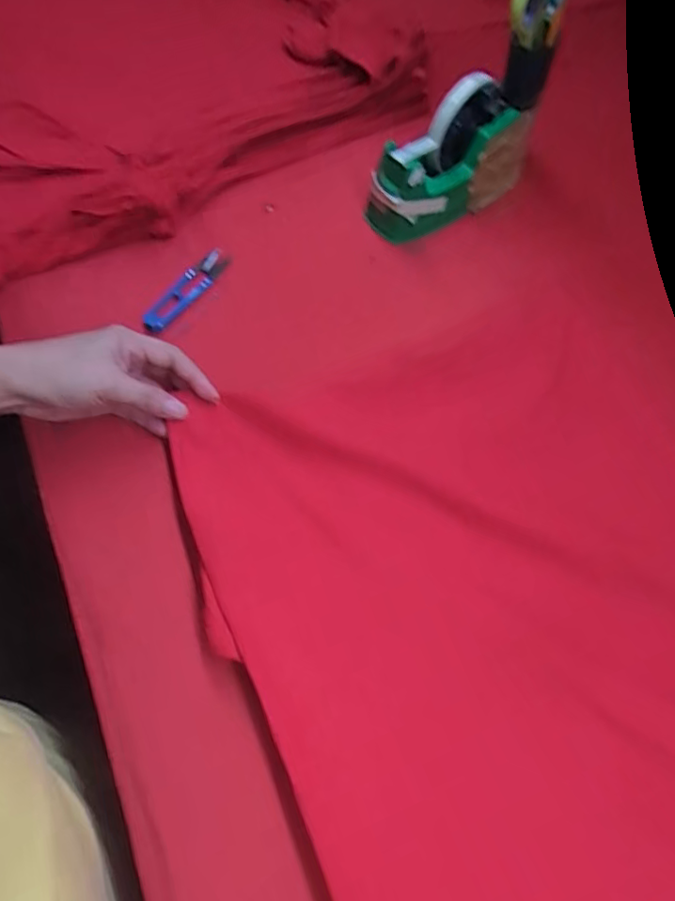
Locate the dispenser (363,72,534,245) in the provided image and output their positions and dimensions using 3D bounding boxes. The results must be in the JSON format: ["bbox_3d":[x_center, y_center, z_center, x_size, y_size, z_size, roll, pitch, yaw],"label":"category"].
[{"bbox_3d":[0.105,-0.264,0.499,0.164,0.092,0.055,-32,69,-16],"label":"dispenser"}]

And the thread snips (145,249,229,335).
[{"bbox_3d":[-0.130,-0.139,0.476,0.023,0.014,0.099,33,64,9],"label":"thread snips"}]

